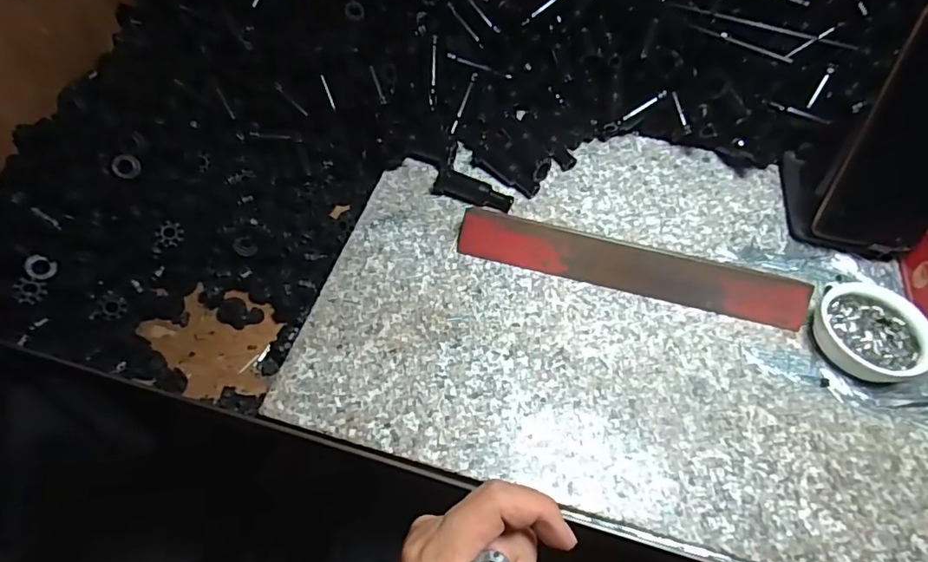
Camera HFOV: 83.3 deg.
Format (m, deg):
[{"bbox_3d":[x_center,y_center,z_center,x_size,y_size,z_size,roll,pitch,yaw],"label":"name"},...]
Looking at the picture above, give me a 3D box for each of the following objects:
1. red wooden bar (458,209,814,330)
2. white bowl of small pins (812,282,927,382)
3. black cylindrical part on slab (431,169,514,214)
[{"bbox_3d":[0.125,-0.011,0.395,0.256,0.024,0.027,13,56,7],"label":"red wooden bar"},{"bbox_3d":[0.283,0.036,0.366,0.066,0.028,0.072,1,55,-2],"label":"white bowl of small pins"},{"bbox_3d":[0.008,-0.075,0.435,0.066,0.020,0.015,18,57,10],"label":"black cylindrical part on slab"}]

